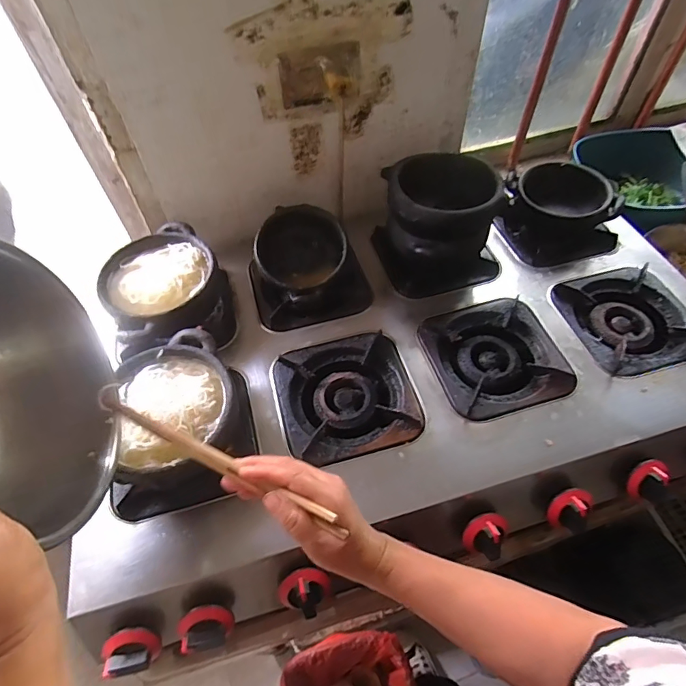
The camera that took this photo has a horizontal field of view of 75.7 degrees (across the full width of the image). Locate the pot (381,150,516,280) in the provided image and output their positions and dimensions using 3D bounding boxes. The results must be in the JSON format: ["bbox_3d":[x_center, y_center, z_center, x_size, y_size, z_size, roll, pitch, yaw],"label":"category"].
[{"bbox_3d":[0.154,-0.200,0.708,0.159,0.140,0.153,-1,55,2],"label":"pot"}]

